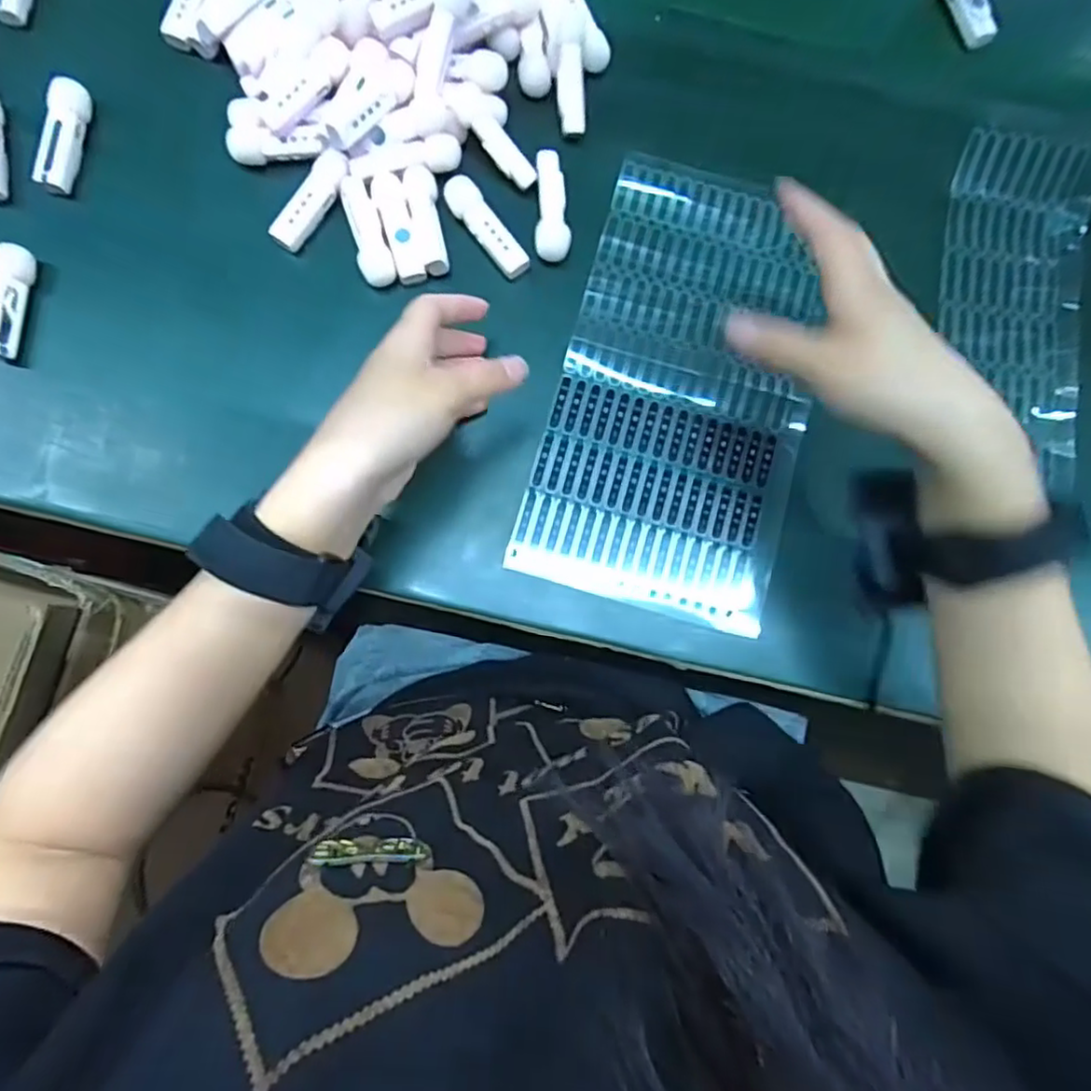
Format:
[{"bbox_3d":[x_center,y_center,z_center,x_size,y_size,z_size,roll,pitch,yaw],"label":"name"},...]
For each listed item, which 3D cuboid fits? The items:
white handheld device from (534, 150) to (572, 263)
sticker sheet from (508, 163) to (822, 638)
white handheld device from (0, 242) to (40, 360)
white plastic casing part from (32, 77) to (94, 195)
[{"bbox_3d":[0.005,-0.202,0.386,0.020,0.014,0.063,2,79,-3],"label":"white handheld device"},{"bbox_3d":[0.084,-0.093,0.382,0.145,0.009,0.261,16,78,0],"label":"sticker sheet"},{"bbox_3d":[-0.304,-0.138,0.366,0.016,0.018,0.063,10,78,-1],"label":"white handheld device"},{"bbox_3d":[-0.284,-0.239,0.380,0.019,0.016,0.066,7,78,-2],"label":"white plastic casing part"}]

